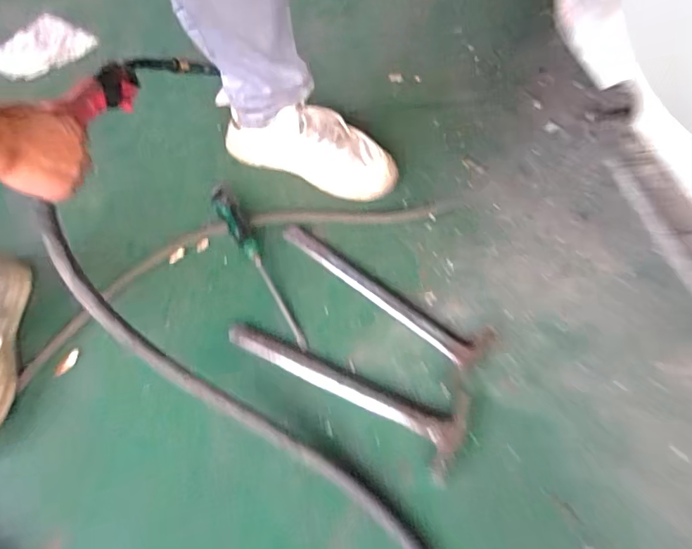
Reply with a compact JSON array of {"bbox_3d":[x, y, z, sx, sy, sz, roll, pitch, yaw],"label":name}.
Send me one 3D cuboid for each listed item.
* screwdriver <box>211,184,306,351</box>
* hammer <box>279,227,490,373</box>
[{"bbox_3d":[-0.115,-0.017,0.659,0.032,0.034,0.257,-27,62,-12],"label":"screwdriver"},{"bbox_3d":[0.047,0.011,0.657,0.300,0.020,0.061,36,68,21],"label":"hammer"}]

